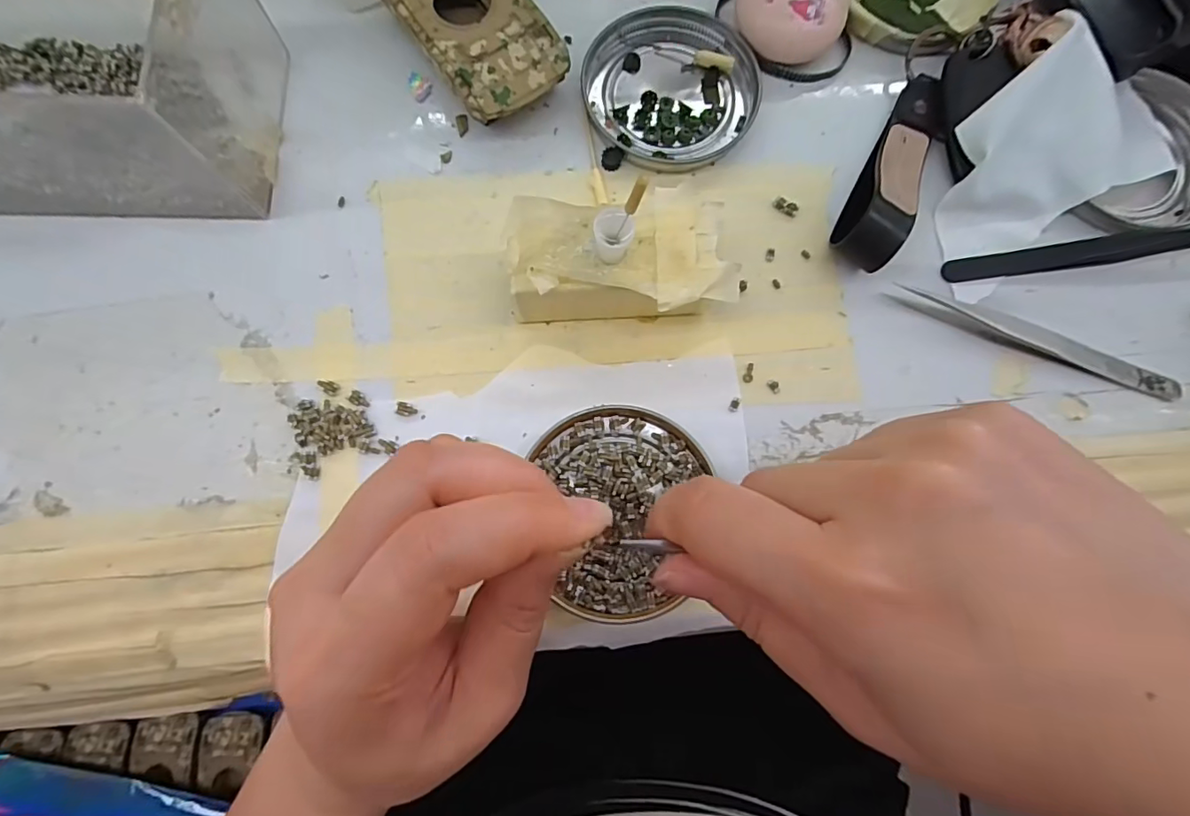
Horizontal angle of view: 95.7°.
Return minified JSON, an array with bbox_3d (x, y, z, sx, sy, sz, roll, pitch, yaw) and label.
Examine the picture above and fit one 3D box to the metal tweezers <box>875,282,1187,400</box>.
[{"bbox_3d":[0.188,-0.028,0.228,0.124,0.007,0.010,20,80,2],"label":"metal tweezers"}]

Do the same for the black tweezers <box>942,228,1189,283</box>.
[{"bbox_3d":[0.226,-0.071,0.232,0.144,0.016,0.012,-7,80,-2],"label":"black tweezers"}]

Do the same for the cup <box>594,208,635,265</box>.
[{"bbox_3d":[0.007,-0.061,0.192,0.013,0.020,0.012,0,80,-1],"label":"cup"}]

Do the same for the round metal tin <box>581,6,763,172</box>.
[{"bbox_3d":[0.035,-0.149,0.248,0.076,0.007,0.079,0,80,-1],"label":"round metal tin"}]

